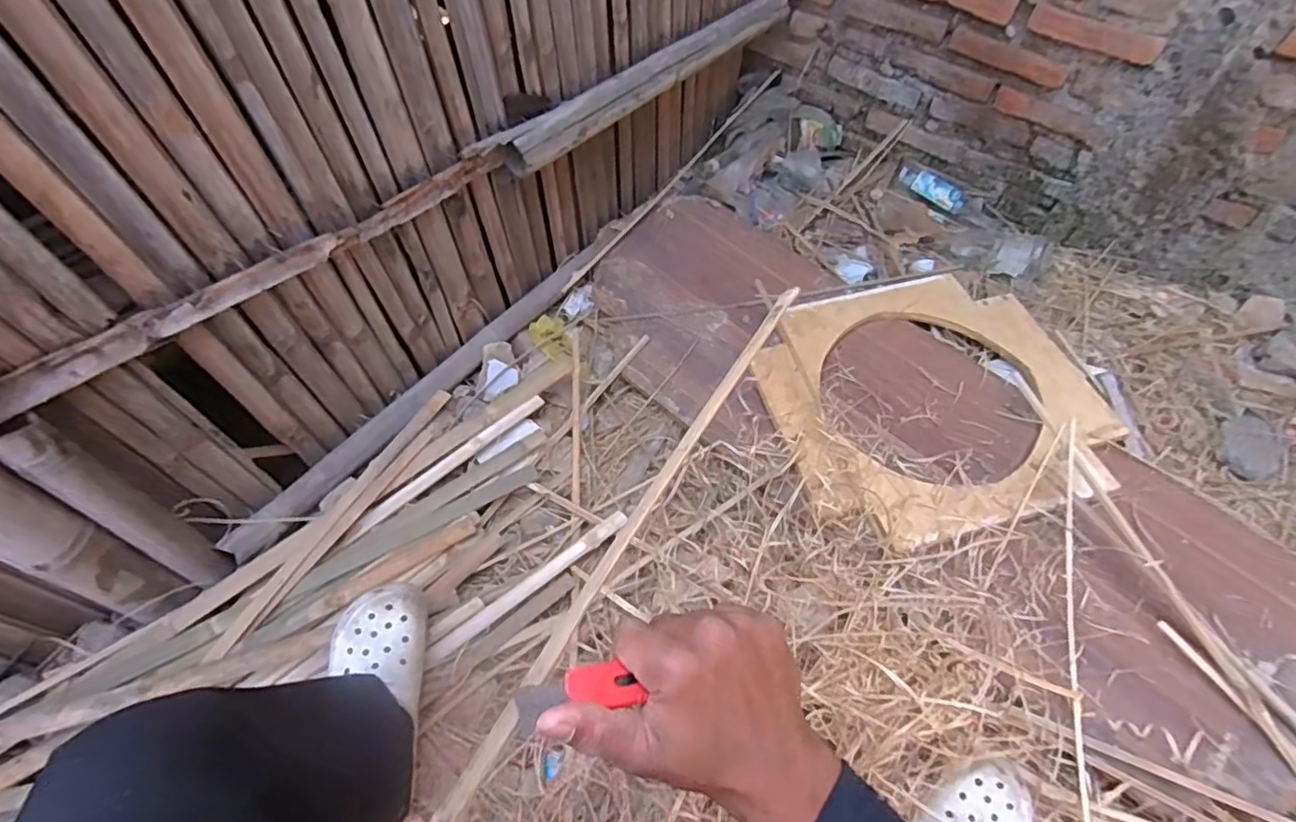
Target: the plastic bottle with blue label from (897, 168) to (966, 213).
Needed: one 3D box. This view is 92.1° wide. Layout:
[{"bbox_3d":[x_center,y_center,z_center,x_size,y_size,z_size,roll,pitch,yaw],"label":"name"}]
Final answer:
[{"bbox_3d":[0.585,-0.463,1.294,0.147,0.042,0.053,33,60,21],"label":"plastic bottle with blue label"}]

